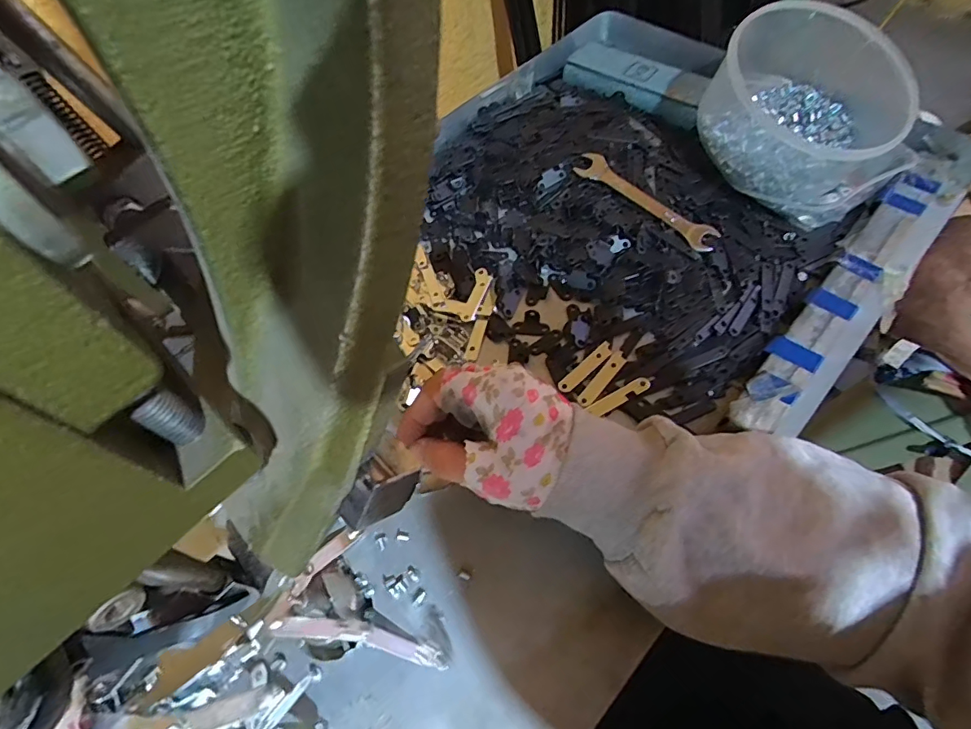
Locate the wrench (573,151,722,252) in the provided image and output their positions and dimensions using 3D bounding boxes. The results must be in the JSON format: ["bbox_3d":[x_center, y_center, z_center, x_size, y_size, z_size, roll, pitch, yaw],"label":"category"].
[{"bbox_3d":[0.142,-0.149,0.448,0.028,0.007,0.147,-41,65,-18],"label":"wrench"}]

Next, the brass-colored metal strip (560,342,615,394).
[{"bbox_3d":[0.075,0.002,0.375,0.051,0.004,0.012,-38,64,-17],"label":"brass-colored metal strip"}]

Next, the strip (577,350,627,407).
[{"bbox_3d":[0.086,0.010,0.368,0.012,0.004,0.051,36,69,22],"label":"strip"}]

